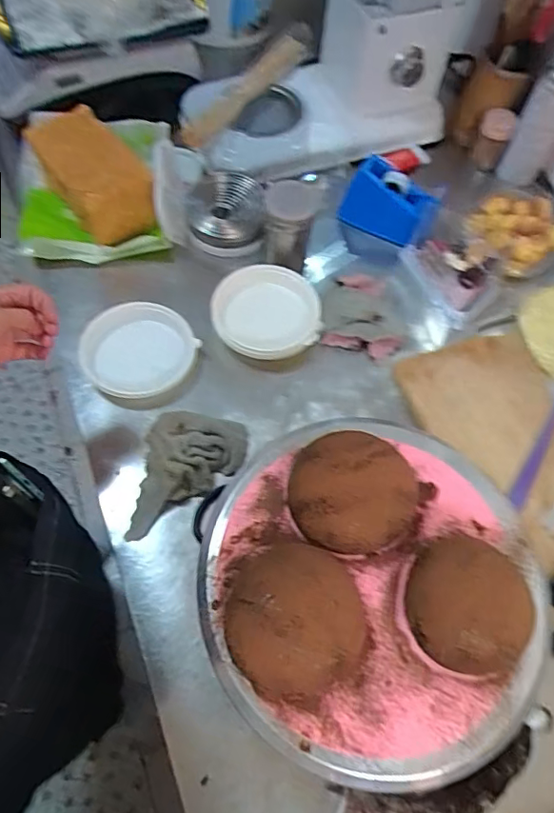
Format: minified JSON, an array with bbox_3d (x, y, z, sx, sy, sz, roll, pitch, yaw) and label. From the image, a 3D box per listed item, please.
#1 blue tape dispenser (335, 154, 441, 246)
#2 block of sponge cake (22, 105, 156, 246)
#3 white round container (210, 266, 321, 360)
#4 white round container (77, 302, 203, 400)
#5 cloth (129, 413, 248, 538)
[{"bbox_3d":[0.161,-0.291,0.775,0.131,0.086,0.044,29,64,10],"label":"blue tape dispenser"},{"bbox_3d":[-0.252,-0.310,0.740,0.113,0.086,0.202,-27,68,-17],"label":"block of sponge cake"},{"bbox_3d":[-0.015,-0.122,0.718,0.147,0.038,0.134,12,62,2],"label":"white round container"},{"bbox_3d":[-0.180,-0.072,0.689,0.136,0.034,0.135,2,62,-4],"label":"white round container"},{"bbox_3d":[-0.115,0.059,0.618,0.173,0.048,0.104,-32,68,-18],"label":"cloth"}]

